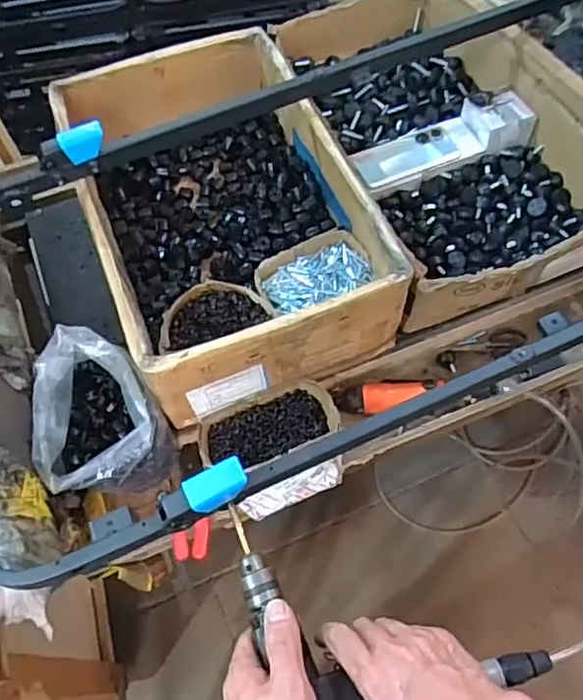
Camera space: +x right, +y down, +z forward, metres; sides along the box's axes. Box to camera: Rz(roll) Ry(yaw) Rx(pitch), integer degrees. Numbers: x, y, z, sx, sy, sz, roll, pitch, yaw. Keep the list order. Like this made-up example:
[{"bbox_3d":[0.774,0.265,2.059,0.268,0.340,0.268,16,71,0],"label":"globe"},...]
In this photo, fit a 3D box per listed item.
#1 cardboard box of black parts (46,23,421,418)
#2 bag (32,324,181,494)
[{"bbox_3d":[-0.103,-0.203,0.885,0.352,0.165,0.532,-21,63,-8],"label":"cardboard box of black parts"},{"bbox_3d":[-0.241,0.087,0.763,0.140,0.163,0.171,-29,65,-12],"label":"bag"}]

